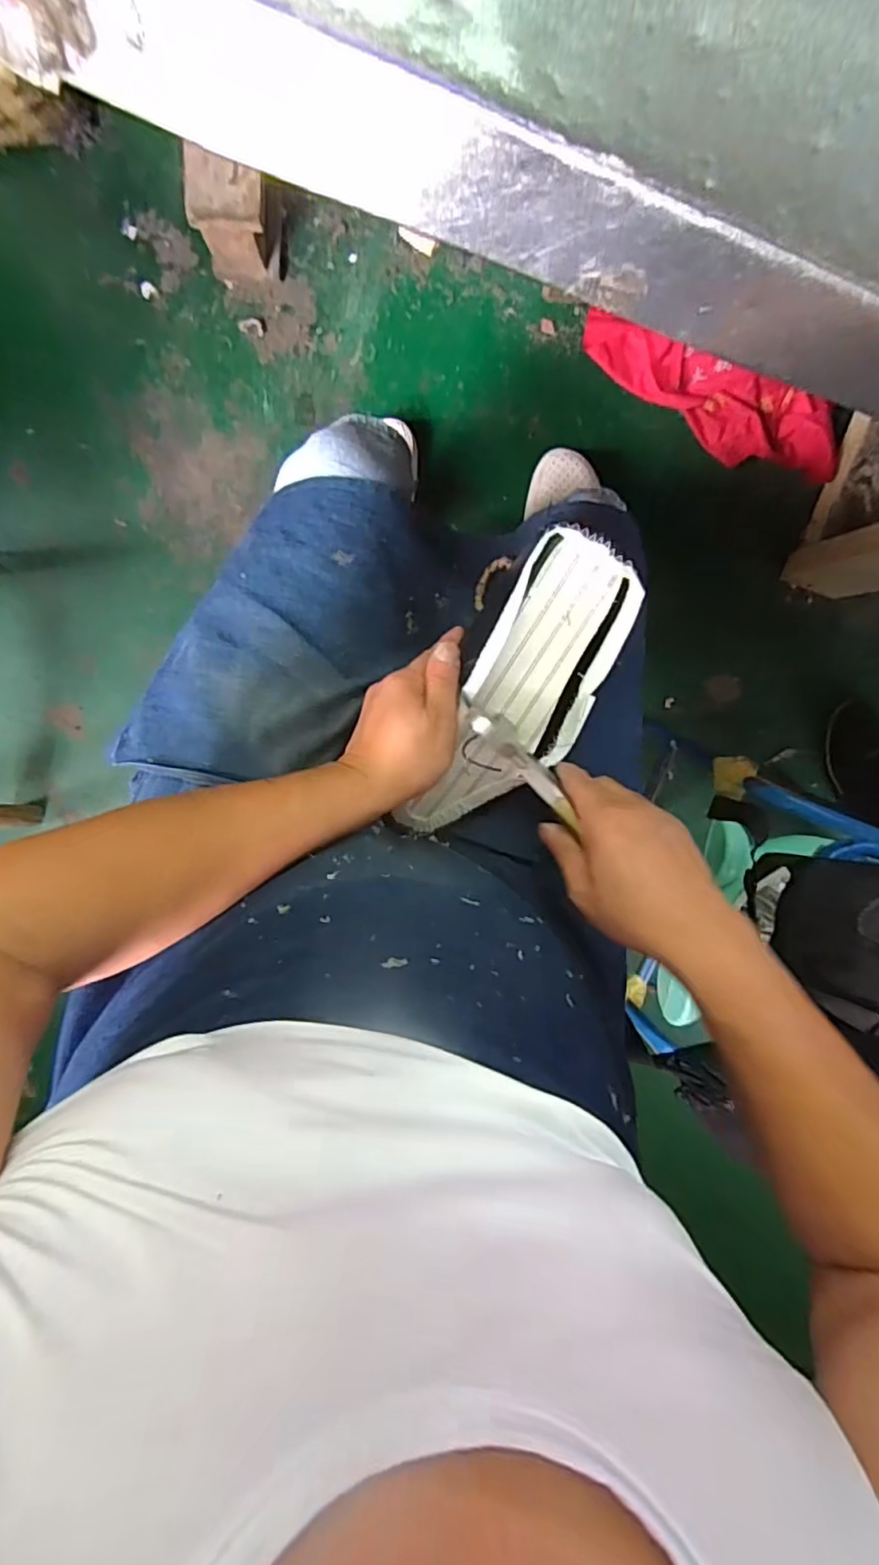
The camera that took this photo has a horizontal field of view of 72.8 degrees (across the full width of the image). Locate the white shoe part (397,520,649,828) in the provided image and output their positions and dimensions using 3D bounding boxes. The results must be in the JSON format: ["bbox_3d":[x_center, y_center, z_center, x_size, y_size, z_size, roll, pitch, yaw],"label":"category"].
[{"bbox_3d":[0.056,-0.050,0.416,0.086,0.032,0.233,28,109,-5],"label":"white shoe part"}]

